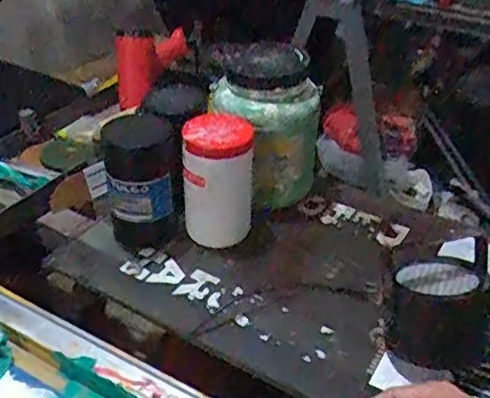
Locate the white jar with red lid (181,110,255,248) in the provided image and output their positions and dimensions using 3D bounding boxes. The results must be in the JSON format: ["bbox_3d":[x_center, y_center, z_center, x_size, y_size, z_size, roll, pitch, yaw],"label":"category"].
[{"bbox_3d":[-0.037,-0.024,0.807,0.092,0.155,0.081,-1,35,-5],"label":"white jar with red lid"}]

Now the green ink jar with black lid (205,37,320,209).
[{"bbox_3d":[0.034,-0.112,0.850,0.127,0.196,0.131,2,35,-1],"label":"green ink jar with black lid"}]

